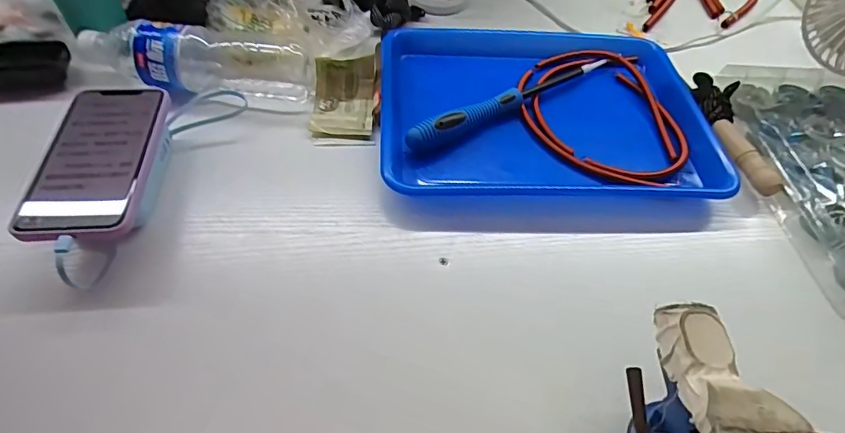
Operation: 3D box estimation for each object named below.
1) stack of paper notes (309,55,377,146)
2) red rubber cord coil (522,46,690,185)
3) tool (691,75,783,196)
[{"bbox_3d":[-0.083,-0.122,0.496,0.064,0.032,0.102,2,54,-5],"label":"stack of paper notes"},{"bbox_3d":[0.191,-0.116,0.510,0.164,0.015,0.199,4,54,0],"label":"red rubber cord coil"},{"bbox_3d":[0.321,-0.095,0.484,0.038,0.023,0.158,-5,54,-7],"label":"tool"}]

